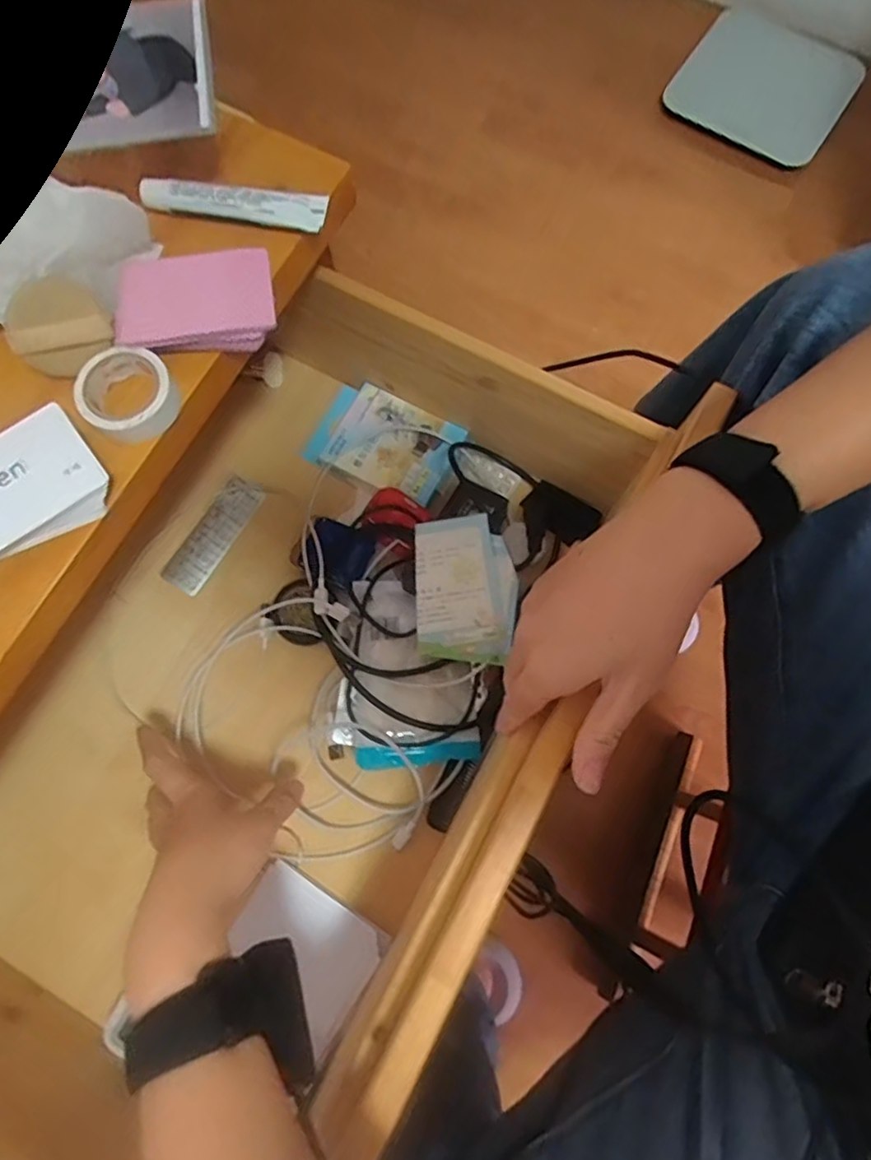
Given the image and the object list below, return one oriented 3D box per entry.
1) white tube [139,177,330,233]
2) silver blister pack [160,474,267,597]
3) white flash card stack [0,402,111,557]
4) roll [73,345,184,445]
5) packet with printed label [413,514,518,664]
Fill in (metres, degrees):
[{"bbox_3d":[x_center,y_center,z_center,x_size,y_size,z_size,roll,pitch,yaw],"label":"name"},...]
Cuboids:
[{"bbox_3d":[-0.124,-0.235,0.387,0.109,0.019,0.024,6,75,3],"label":"white tube"},{"bbox_3d":[-0.193,-0.040,0.545,0.041,0.006,0.110,33,78,9],"label":"silver blister pack"},{"bbox_3d":[-0.228,-0.050,0.337,0.091,0.012,0.064,-31,80,-6],"label":"white flash card stack"},{"bbox_3d":[-0.175,-0.107,0.354,0.052,0.016,0.048,0,75,1],"label":"roll"},{"bbox_3d":[0.023,0.007,0.475,0.074,0.005,0.108,1,93,4],"label":"packet with printed label"}]

